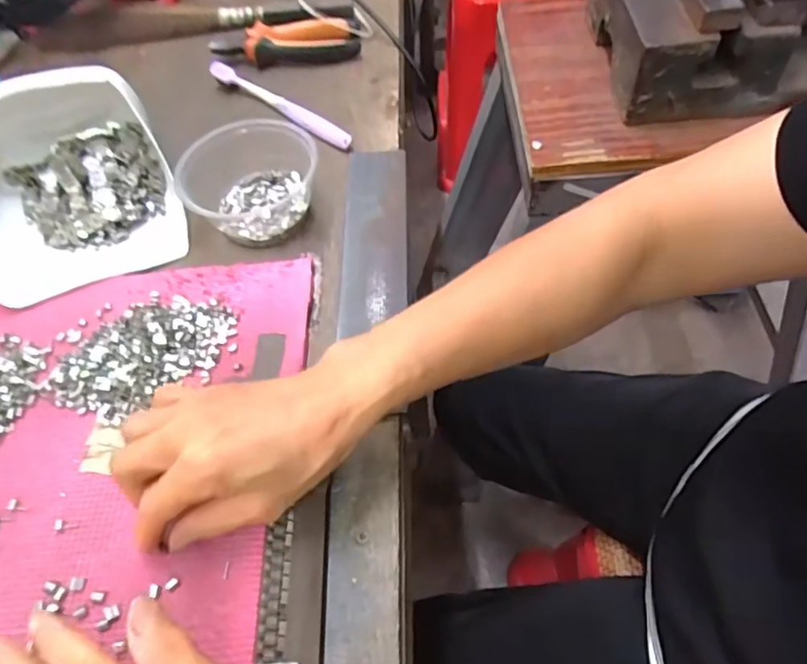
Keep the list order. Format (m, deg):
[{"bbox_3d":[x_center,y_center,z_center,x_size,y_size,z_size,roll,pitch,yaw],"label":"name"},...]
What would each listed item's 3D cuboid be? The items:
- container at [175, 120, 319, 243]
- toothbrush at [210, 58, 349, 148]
[{"bbox_3d":[-0.119,-0.125,0.466,0.100,0.049,0.095,-2,57,3],"label":"container"},{"bbox_3d":[-0.118,-0.217,0.543,0.182,0.019,0.017,32,65,23],"label":"toothbrush"}]

